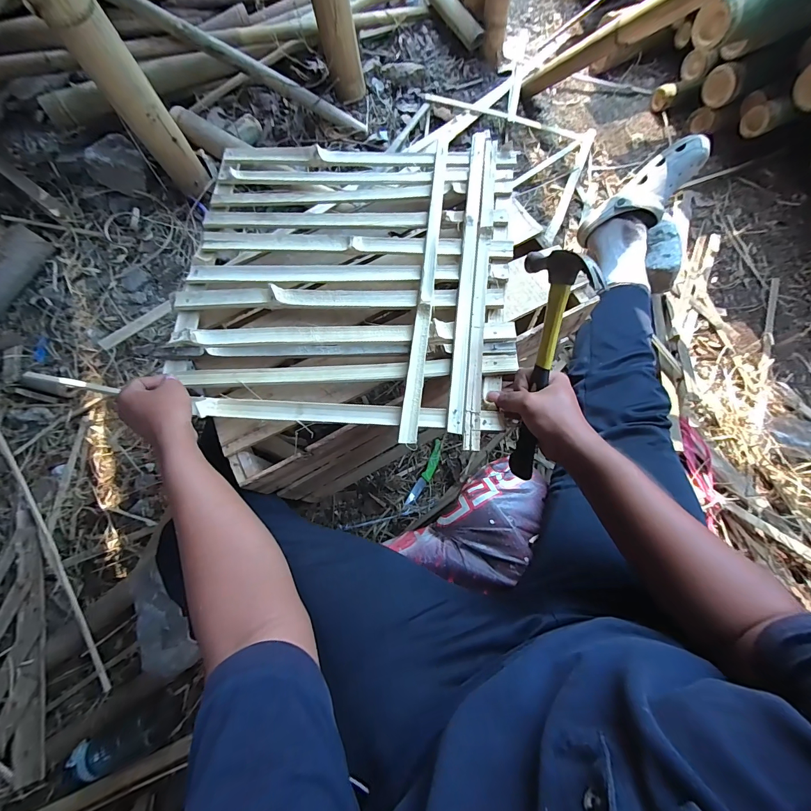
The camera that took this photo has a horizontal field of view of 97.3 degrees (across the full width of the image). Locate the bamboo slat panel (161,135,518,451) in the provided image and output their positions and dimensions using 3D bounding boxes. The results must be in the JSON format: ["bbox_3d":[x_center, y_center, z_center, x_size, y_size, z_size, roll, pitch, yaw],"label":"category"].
[{"bbox_3d":[-0.091,-0.196,0.559,0.496,0.068,0.495,4,72,8],"label":"bamboo slat panel"}]

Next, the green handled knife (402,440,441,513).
[{"bbox_3d":[0.045,0.165,0.823,0.028,0.012,0.178,25,76,9],"label":"green handled knife"}]

